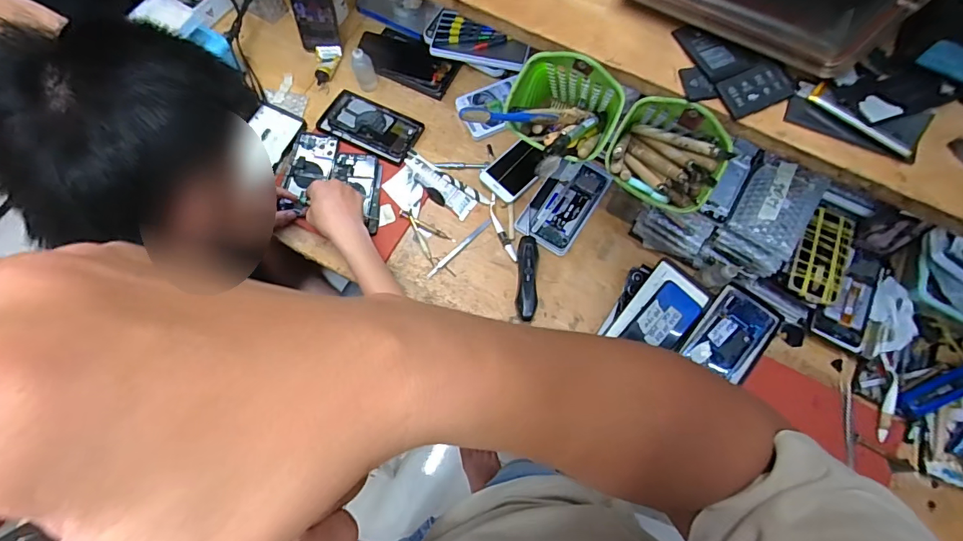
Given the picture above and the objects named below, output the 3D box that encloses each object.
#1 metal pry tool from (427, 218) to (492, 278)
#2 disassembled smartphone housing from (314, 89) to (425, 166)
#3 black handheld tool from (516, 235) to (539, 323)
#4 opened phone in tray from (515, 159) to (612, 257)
[{"bbox_3d":[-0.038,-0.040,0.775,0.145,0.007,0.012,-42,78,-12],"label":"metal pry tool"},{"bbox_3d":[-0.203,-0.266,0.824,0.174,0.011,0.100,23,74,6],"label":"disassembled smartphone housing"},{"bbox_3d":[0.076,0.010,0.742,0.035,0.044,0.143,3,73,0],"label":"black handheld tool"},{"bbox_3d":[0.142,-0.119,0.783,0.102,0.026,0.171,31,75,8],"label":"opened phone in tray"}]

